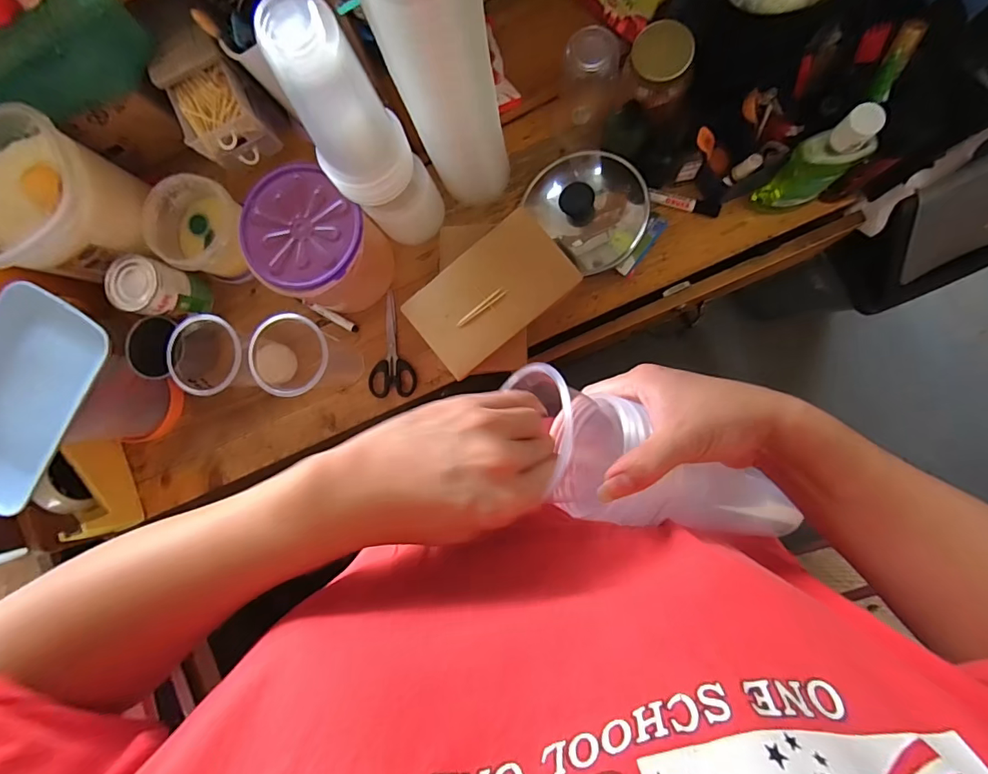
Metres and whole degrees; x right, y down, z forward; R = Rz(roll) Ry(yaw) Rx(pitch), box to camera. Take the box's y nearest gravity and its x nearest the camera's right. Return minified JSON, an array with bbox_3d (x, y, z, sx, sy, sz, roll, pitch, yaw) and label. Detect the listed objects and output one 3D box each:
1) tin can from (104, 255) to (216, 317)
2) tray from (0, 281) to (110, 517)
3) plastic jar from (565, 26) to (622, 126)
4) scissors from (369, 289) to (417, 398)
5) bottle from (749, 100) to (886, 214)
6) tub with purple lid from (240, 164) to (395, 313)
[{"bbox_3d":[-0.454,-0.132,0.641,0.072,0.092,0.070,0,90,8],"label":"tin can"},{"bbox_3d":[-0.520,0.008,0.509,0.144,0.026,0.231,32,94,6],"label":"tray"},{"bbox_3d":[0.117,-0.364,0.564,0.059,0.137,0.058,0,90,8],"label":"plastic jar"},{"bbox_3d":[-0.142,-0.060,0.649,0.064,0.009,0.145,-2,90,8],"label":"scissors"},{"bbox_3d":[0.347,-0.238,0.508,0.064,0.174,0.037,-21,87,7],"label":"bottle"},{"bbox_3d":[-0.214,-0.173,0.593,0.139,0.139,0.127,0,90,8],"label":"tub with purple lid"}]

